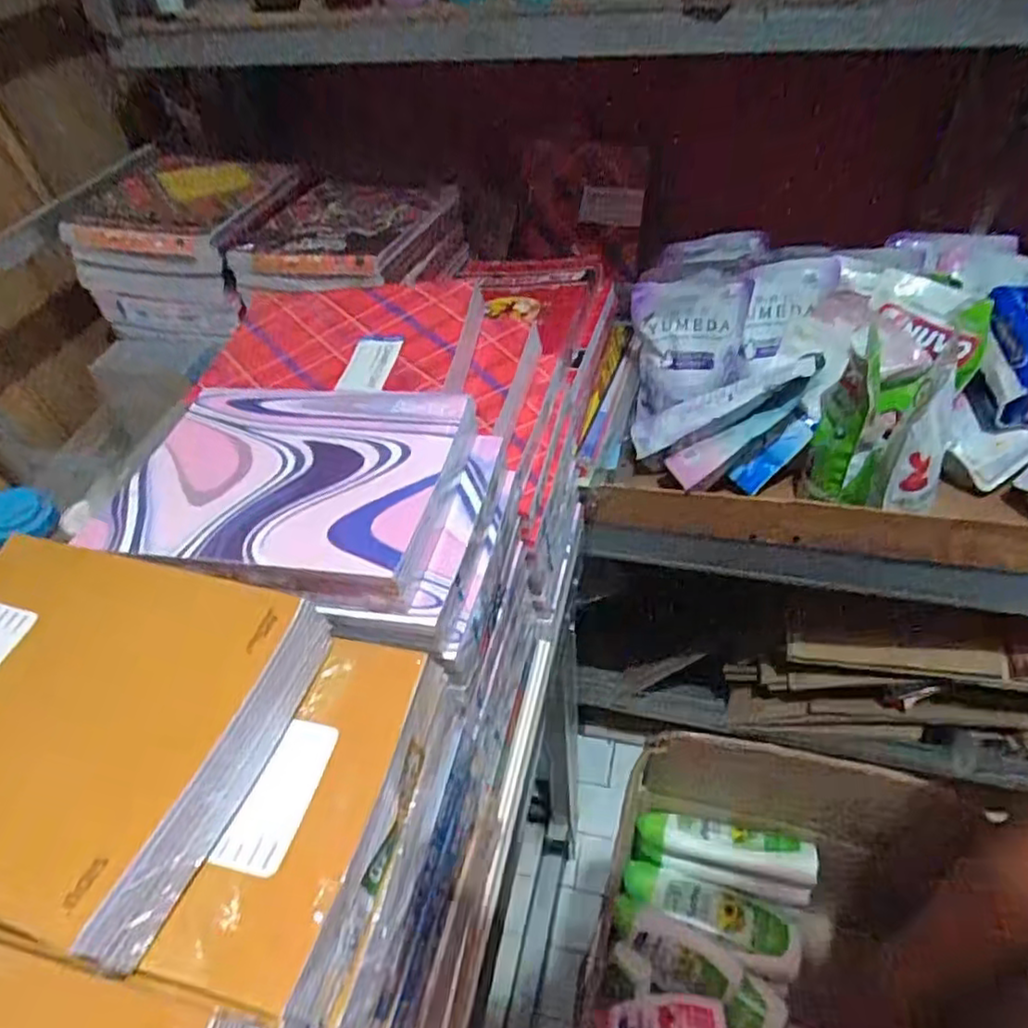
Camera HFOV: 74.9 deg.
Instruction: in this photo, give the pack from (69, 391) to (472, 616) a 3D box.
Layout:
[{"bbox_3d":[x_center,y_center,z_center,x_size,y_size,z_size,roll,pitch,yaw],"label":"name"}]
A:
[{"bbox_3d":[-0.150,-0.024,0.432,0.226,0.029,0.161,7,46,12],"label":"pack"}]

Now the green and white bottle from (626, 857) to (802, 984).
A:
[{"bbox_3d":[0.193,0.391,0.658,0.167,0.036,0.063,12,47,17],"label":"green and white bottle"}]

